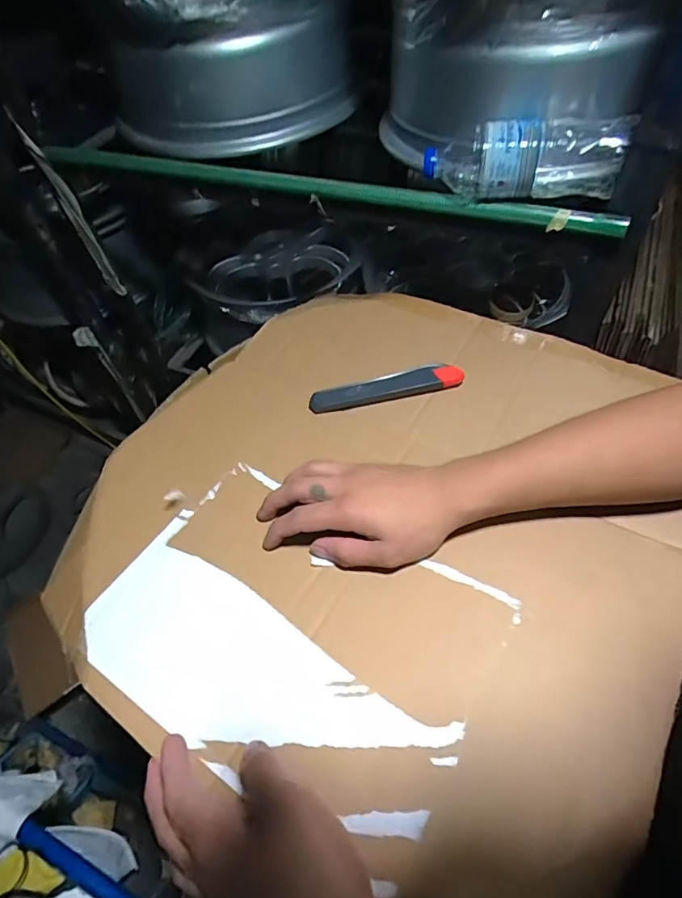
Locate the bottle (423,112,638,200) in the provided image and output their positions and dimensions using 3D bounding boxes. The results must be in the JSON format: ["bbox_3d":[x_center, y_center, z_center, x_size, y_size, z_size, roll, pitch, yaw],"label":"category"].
[{"bbox_3d":[0.203,-0.325,0.528,0.212,0.072,0.072,9,56,12],"label":"bottle"}]

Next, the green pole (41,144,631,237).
[{"bbox_3d":[-0.089,-0.373,0.651,0.868,0.029,0.024,18,58,17],"label":"green pole"}]

